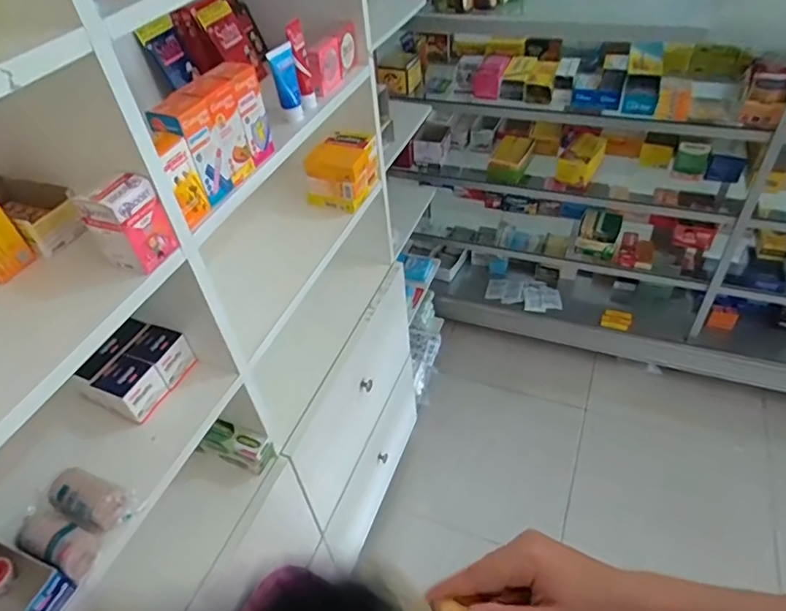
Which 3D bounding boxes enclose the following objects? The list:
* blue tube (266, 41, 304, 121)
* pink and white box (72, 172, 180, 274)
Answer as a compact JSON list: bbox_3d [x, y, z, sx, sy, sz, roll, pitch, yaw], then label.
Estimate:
[{"bbox_3d":[-0.147,-0.307,0.741,0.034,0.091,0.031,-12,44,-5],"label":"blue tube"},{"bbox_3d":[-0.262,-0.082,0.534,0.047,0.085,0.052,12,46,18],"label":"pink and white box"}]

